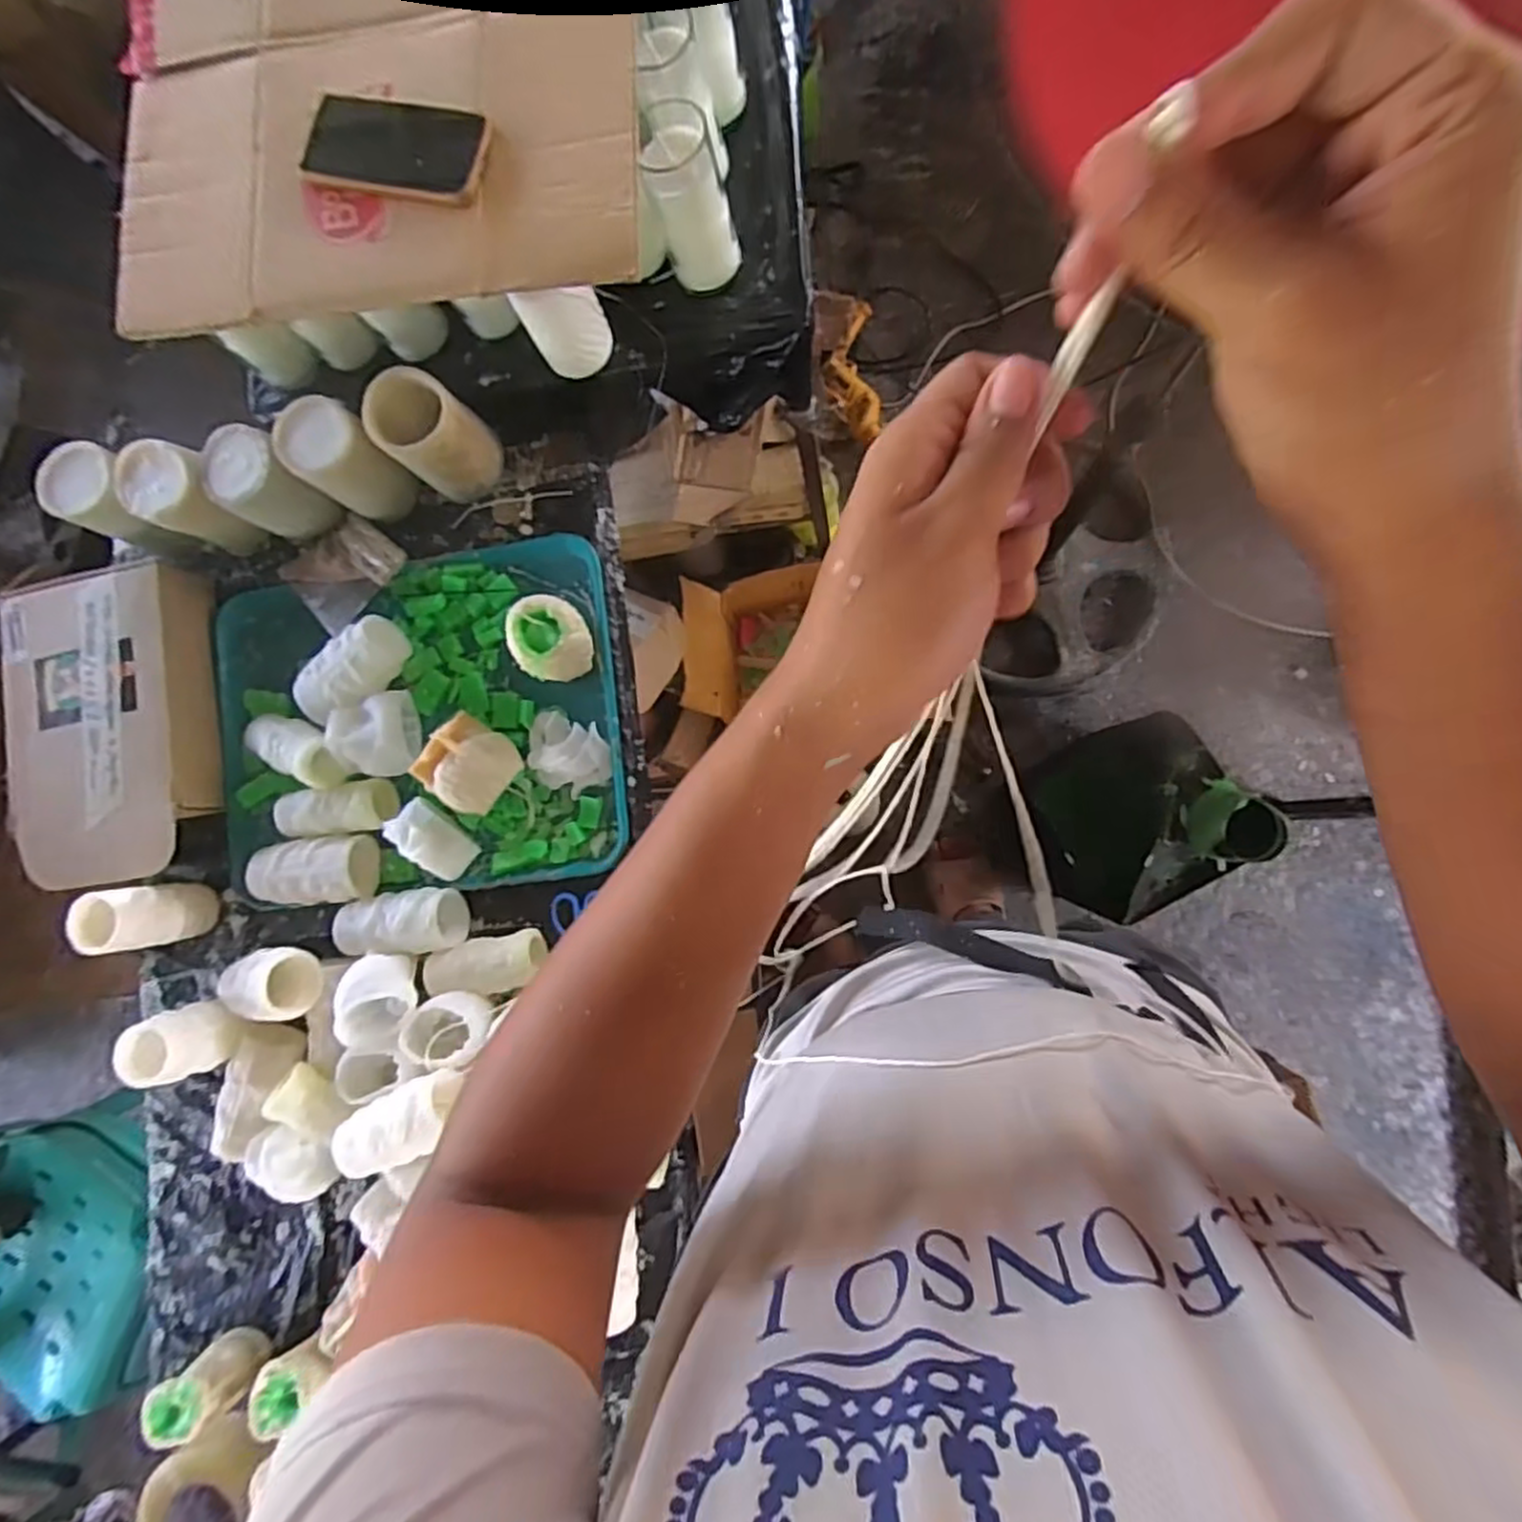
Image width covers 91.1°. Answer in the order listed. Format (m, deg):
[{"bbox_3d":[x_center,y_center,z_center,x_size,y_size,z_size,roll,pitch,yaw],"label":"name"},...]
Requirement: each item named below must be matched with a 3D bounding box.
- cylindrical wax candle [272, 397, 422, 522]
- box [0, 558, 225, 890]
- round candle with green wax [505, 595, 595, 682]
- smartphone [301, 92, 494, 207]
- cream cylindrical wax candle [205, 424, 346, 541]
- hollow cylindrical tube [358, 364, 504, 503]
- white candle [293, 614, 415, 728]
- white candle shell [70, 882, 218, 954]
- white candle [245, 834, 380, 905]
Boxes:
[{"bbox_3d":[-0.413,-0.299,0.751,0.092,0.095,0.079,39,92,9],"label":"cylindrical wax candle"},{"bbox_3d":[-0.686,-0.036,0.785,0.199,0.067,0.319,-10,85,7],"label":"box"},{"bbox_3d":[-0.196,-0.113,0.716,0.070,0.079,0.071,-1,86,8],"label":"round candle with green wax"},{"bbox_3d":[-0.300,-0.503,0.613,0.162,0.011,0.075,14,88,9],"label":"smartphone"},{"bbox_3d":[-0.495,-0.277,0.765,0.089,0.104,0.081,-1,86,8],"label":"cream cylindrical wax candle"},{"bbox_3d":[-0.322,-0.320,0.742,0.086,0.110,0.080,-1,86,8],"label":"hollow cylindrical tube"},{"bbox_3d":[-0.411,-0.088,0.753,0.124,0.058,0.067,-43,81,3],"label":"white candle"},{"bbox_3d":[-0.613,0.155,0.747,0.051,0.117,0.059,-5,85,8],"label":"white candle shell"},{"bbox_3d":[-0.449,0.111,0.756,0.122,0.052,0.066,-4,85,8],"label":"white candle"}]

